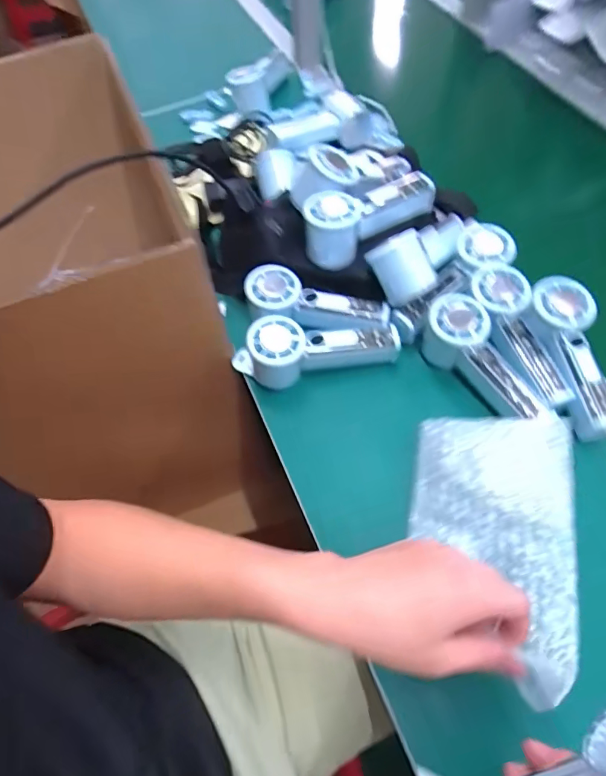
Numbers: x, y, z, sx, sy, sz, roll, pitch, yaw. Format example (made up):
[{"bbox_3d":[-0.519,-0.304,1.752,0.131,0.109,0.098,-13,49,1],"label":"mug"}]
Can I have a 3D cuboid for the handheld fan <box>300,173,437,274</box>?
[{"bbox_3d":[0.072,-0.181,0.495,0.150,0.071,0.047,-25,62,-12],"label":"handheld fan"}]

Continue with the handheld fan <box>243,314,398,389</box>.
[{"bbox_3d":[0.017,-0.047,0.482,0.160,0.059,0.060,-13,60,-5],"label":"handheld fan"}]

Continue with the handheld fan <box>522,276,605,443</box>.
[{"bbox_3d":[0.255,-0.033,0.436,0.062,0.034,0.160,0,60,3],"label":"handheld fan"}]

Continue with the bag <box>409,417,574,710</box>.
[{"bbox_3d":[0.142,0.111,0.353,0.121,0.030,0.203,-4,58,26],"label":"bag"}]

